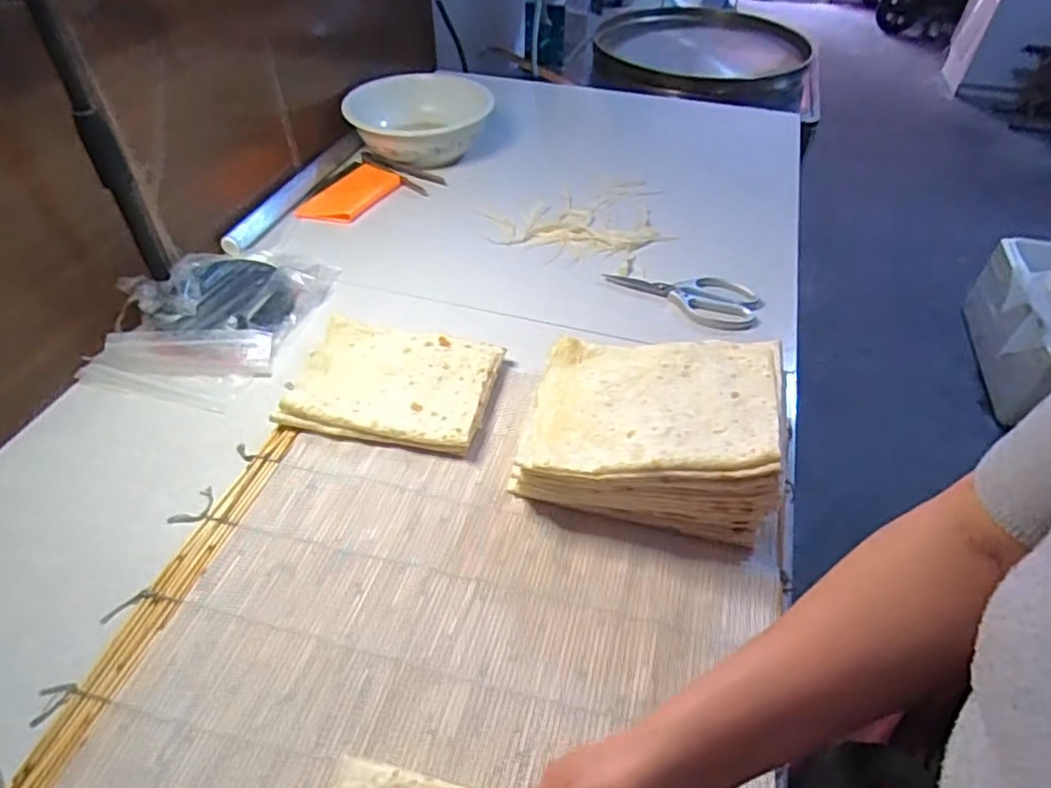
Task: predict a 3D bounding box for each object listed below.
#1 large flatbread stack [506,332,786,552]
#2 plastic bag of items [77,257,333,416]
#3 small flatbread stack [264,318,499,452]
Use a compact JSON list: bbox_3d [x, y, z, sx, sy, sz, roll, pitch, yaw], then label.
[{"bbox_3d":[0.117,0.029,0.617,0.223,0.132,0.170,12,47,10],"label":"large flatbread stack"},{"bbox_3d":[-0.381,-0.112,0.793,0.186,0.073,0.285,13,47,11],"label":"plastic bag of items"},{"bbox_3d":[-0.150,-0.011,0.714,0.220,0.030,0.158,9,47,7],"label":"small flatbread stack"}]

